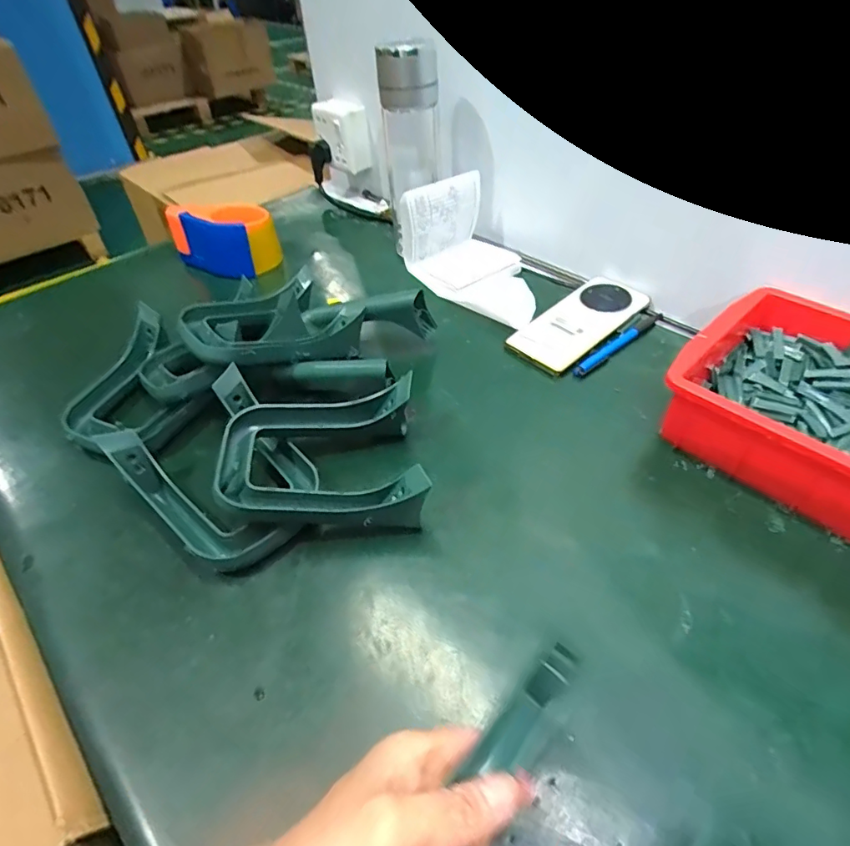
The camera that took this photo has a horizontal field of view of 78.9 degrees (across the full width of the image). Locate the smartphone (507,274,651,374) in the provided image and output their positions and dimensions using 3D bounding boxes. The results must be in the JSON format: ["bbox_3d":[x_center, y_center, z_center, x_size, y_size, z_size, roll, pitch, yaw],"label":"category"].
[{"bbox_3d":[0.167,-0.110,0.562,0.157,0.006,0.072,-37,57,-20],"label":"smartphone"}]

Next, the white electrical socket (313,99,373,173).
[{"bbox_3d":[-0.129,-0.449,0.805,0.086,0.096,0.044,31,55,30],"label":"white electrical socket"}]

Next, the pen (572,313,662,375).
[{"bbox_3d":[0.205,-0.085,0.544,0.132,0.008,0.013,-33,52,-24],"label":"pen"}]

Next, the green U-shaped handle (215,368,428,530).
[{"bbox_3d":[-0.081,0.029,0.432,0.168,0.054,0.133,-2,46,3],"label":"green U-shaped handle"}]

